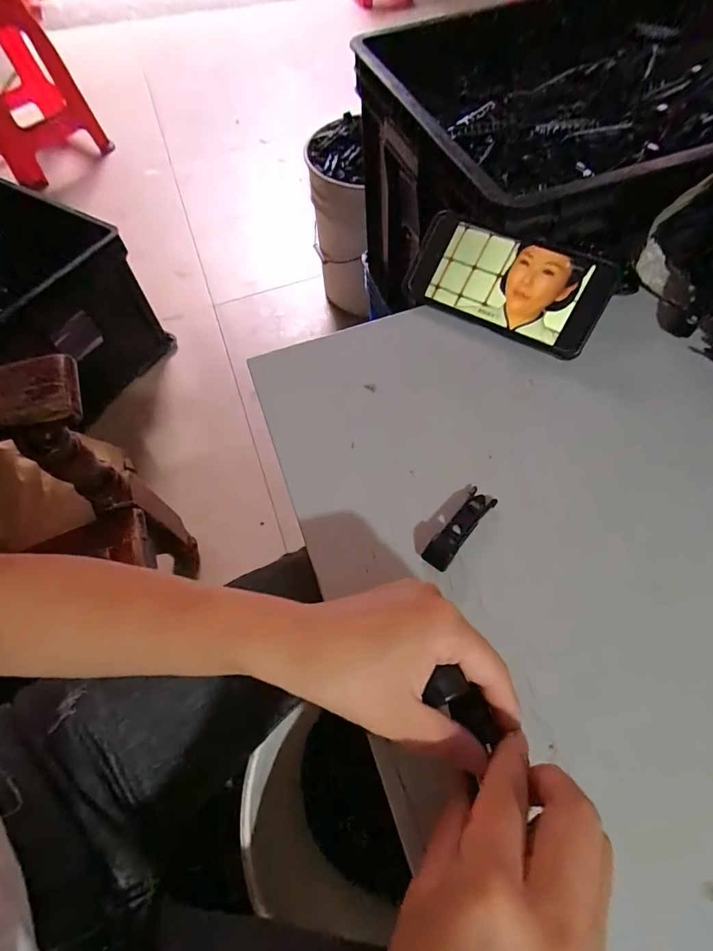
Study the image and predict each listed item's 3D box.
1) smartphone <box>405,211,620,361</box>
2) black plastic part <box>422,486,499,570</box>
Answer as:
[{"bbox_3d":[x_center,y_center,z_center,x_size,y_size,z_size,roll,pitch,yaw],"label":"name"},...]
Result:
[{"bbox_3d":[0.127,-0.164,0.394,0.164,0.011,0.077,29,102,17],"label":"smartphone"},{"bbox_3d":[0.070,0.036,0.313,0.018,0.009,0.067,35,69,21],"label":"black plastic part"}]

